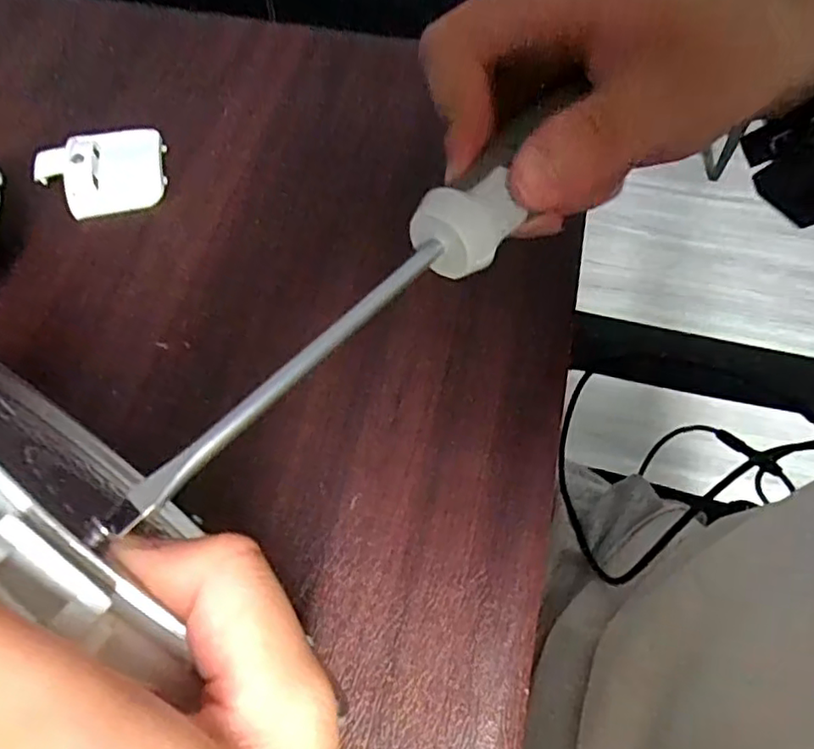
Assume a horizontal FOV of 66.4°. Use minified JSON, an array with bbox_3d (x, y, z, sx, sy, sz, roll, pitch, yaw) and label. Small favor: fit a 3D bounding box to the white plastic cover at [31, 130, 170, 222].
[{"bbox_3d":[-0.207,-0.140,0.422,0.078,0.016,0.069,-8,62,-5],"label":"white plastic cover"}]

